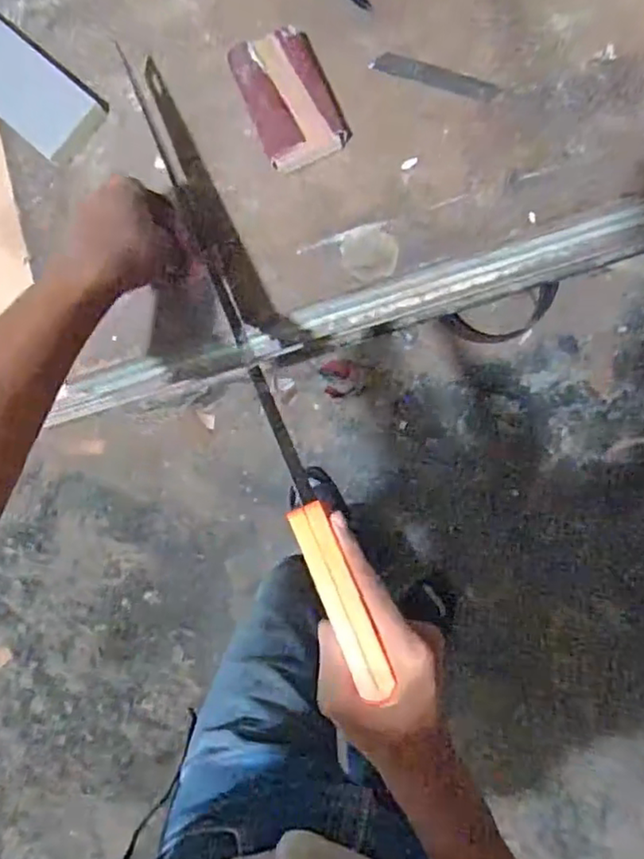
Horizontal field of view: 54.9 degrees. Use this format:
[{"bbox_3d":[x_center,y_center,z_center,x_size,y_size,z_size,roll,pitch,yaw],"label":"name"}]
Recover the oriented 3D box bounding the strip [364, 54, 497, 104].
[{"bbox_3d":[0.091,-0.286,0.501,0.103,0.007,0.016,21,89,9],"label":"strip"}]

